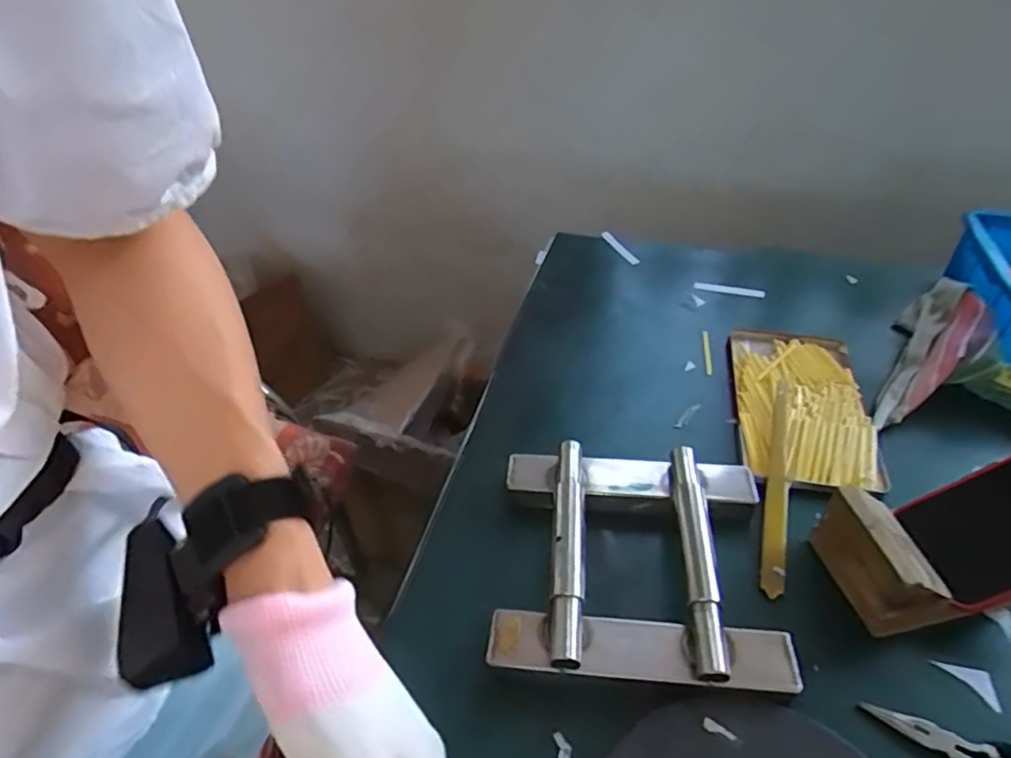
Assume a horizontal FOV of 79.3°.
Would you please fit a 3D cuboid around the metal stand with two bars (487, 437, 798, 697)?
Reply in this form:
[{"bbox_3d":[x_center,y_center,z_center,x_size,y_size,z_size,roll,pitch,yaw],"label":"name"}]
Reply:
[{"bbox_3d":[0.094,0.128,0.448,0.192,0.046,0.176,0,41,8],"label":"metal stand with two bars"}]

